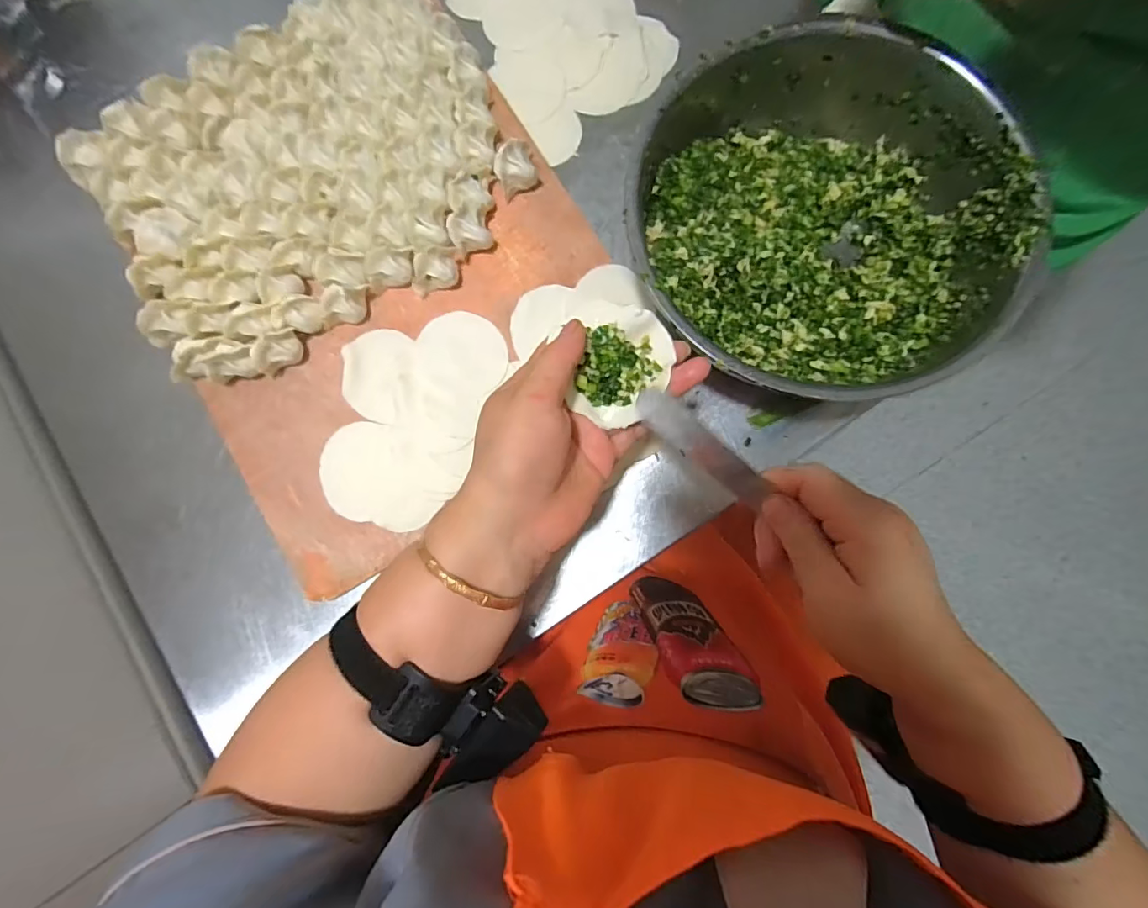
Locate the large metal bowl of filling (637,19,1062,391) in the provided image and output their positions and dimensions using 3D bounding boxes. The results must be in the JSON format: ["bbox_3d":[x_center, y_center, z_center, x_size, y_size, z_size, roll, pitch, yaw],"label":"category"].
[{"bbox_3d":[0.186,-0.172,0.390,0.253,0.095,0.264,0,82,1],"label":"large metal bowl of filling"}]

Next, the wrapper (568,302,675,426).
[{"bbox_3d":[0.027,-0.051,0.299,0.056,0.013,0.066,16,87,0],"label":"wrapper"}]

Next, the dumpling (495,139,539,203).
[{"bbox_3d":[-0.049,-0.244,0.432,0.034,0.034,0.036,0,82,1],"label":"dumpling"}]

